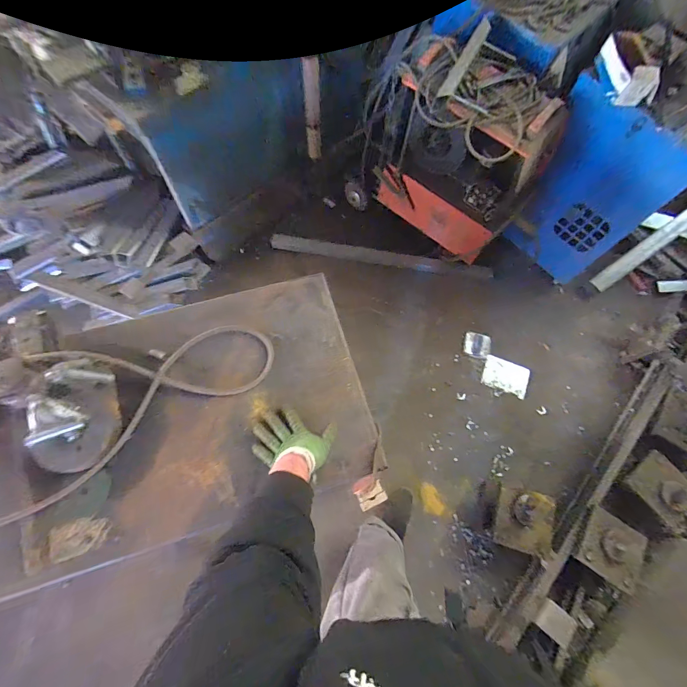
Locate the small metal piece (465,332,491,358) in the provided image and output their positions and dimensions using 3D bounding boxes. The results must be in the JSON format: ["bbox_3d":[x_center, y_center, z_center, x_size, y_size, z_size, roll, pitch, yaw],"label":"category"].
[{"bbox_3d":[0.614,0.008,1.577,0.125,0.017,0.108,16,78,-2],"label":"small metal piece"}]

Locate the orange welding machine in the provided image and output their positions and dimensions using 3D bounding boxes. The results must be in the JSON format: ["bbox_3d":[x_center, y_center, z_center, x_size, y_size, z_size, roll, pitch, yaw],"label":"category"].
[{"bbox_3d":[0.468,-0.752,1.414,0.597,0.617,0.328,34,71,11],"label":"orange welding machine"}]

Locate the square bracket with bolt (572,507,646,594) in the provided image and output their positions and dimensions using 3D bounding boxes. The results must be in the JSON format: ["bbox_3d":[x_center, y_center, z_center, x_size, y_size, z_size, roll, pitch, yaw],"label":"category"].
[{"bbox_3d":[0.918,0.693,1.176,0.179,0.062,0.203,34,71,11],"label":"square bracket with bolt"}]

